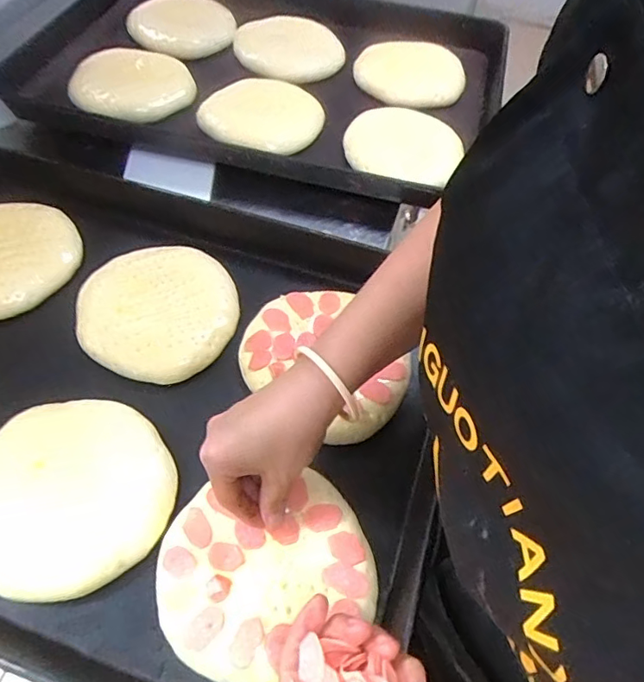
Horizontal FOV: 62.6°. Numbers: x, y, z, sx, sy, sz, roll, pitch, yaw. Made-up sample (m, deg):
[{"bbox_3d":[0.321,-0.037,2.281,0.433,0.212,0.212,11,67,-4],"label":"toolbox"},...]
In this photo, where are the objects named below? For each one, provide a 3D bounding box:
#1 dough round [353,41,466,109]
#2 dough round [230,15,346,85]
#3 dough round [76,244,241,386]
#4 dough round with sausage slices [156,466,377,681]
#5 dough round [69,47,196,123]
[{"bbox_3d":[0.127,-0.385,0.762,0.152,0.030,0.163,1,56,-1],"label":"dough round"},{"bbox_3d":[-0.065,-0.420,0.768,0.157,0.033,0.144,29,63,11],"label":"dough round"},{"bbox_3d":[-0.152,-0.032,0.499,0.138,0.018,0.149,1,56,-1],"label":"dough round"},{"bbox_3d":[-0.039,0.162,0.369,0.145,0.016,0.127,-7,57,-6],"label":"dough round with sausage slices"},{"bbox_3d":[-0.250,-0.325,0.679,0.156,0.038,0.156,1,56,-1],"label":"dough round"}]

